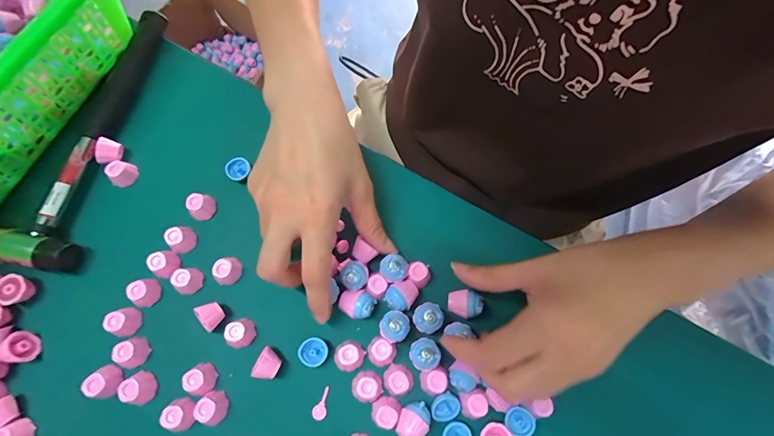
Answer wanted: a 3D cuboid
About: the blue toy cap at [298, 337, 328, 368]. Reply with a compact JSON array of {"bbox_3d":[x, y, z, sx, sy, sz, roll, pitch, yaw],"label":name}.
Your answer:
[{"bbox_3d":[-0.052,0.094,0.255,0.019,0.008,0.019,1,71,-2],"label":"blue toy cap"}]

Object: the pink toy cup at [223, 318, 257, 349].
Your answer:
[{"bbox_3d":[-0.104,0.081,0.256,0.020,0.015,0.017,-34,76,-13],"label":"pink toy cup"}]

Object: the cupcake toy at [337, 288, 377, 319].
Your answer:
[{"bbox_3d":[-0.022,0.062,0.263,0.024,0.020,0.020,35,73,9],"label":"cupcake toy"}]

